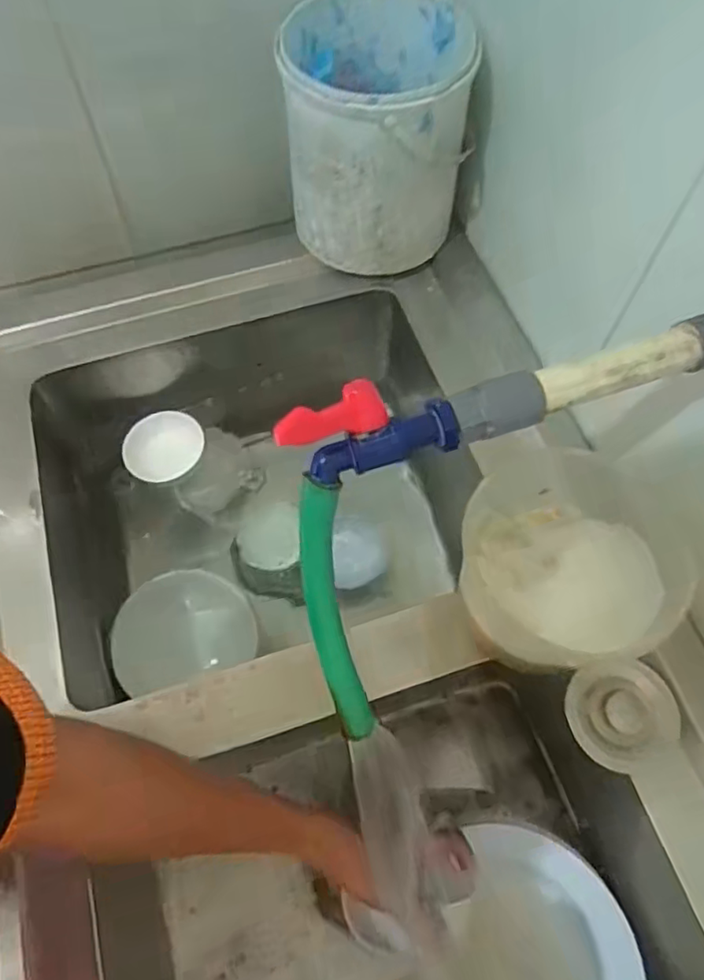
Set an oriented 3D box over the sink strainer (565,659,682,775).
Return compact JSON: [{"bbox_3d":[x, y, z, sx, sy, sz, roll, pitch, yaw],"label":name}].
[{"bbox_3d":[0.209,0.174,0.482,0.077,0.016,0.075,-4,63,-3],"label":"sink strainer"}]

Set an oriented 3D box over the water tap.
[{"bbox_3d":[0.008,-0.034,0.318,0.092,0.049,0.032,-18,65,-9],"label":"water tap"}]

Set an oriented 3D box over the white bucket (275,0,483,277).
[{"bbox_3d":[0.025,-0.360,0.658,0.176,0.206,0.181,0,63,-1],"label":"white bucket"}]

